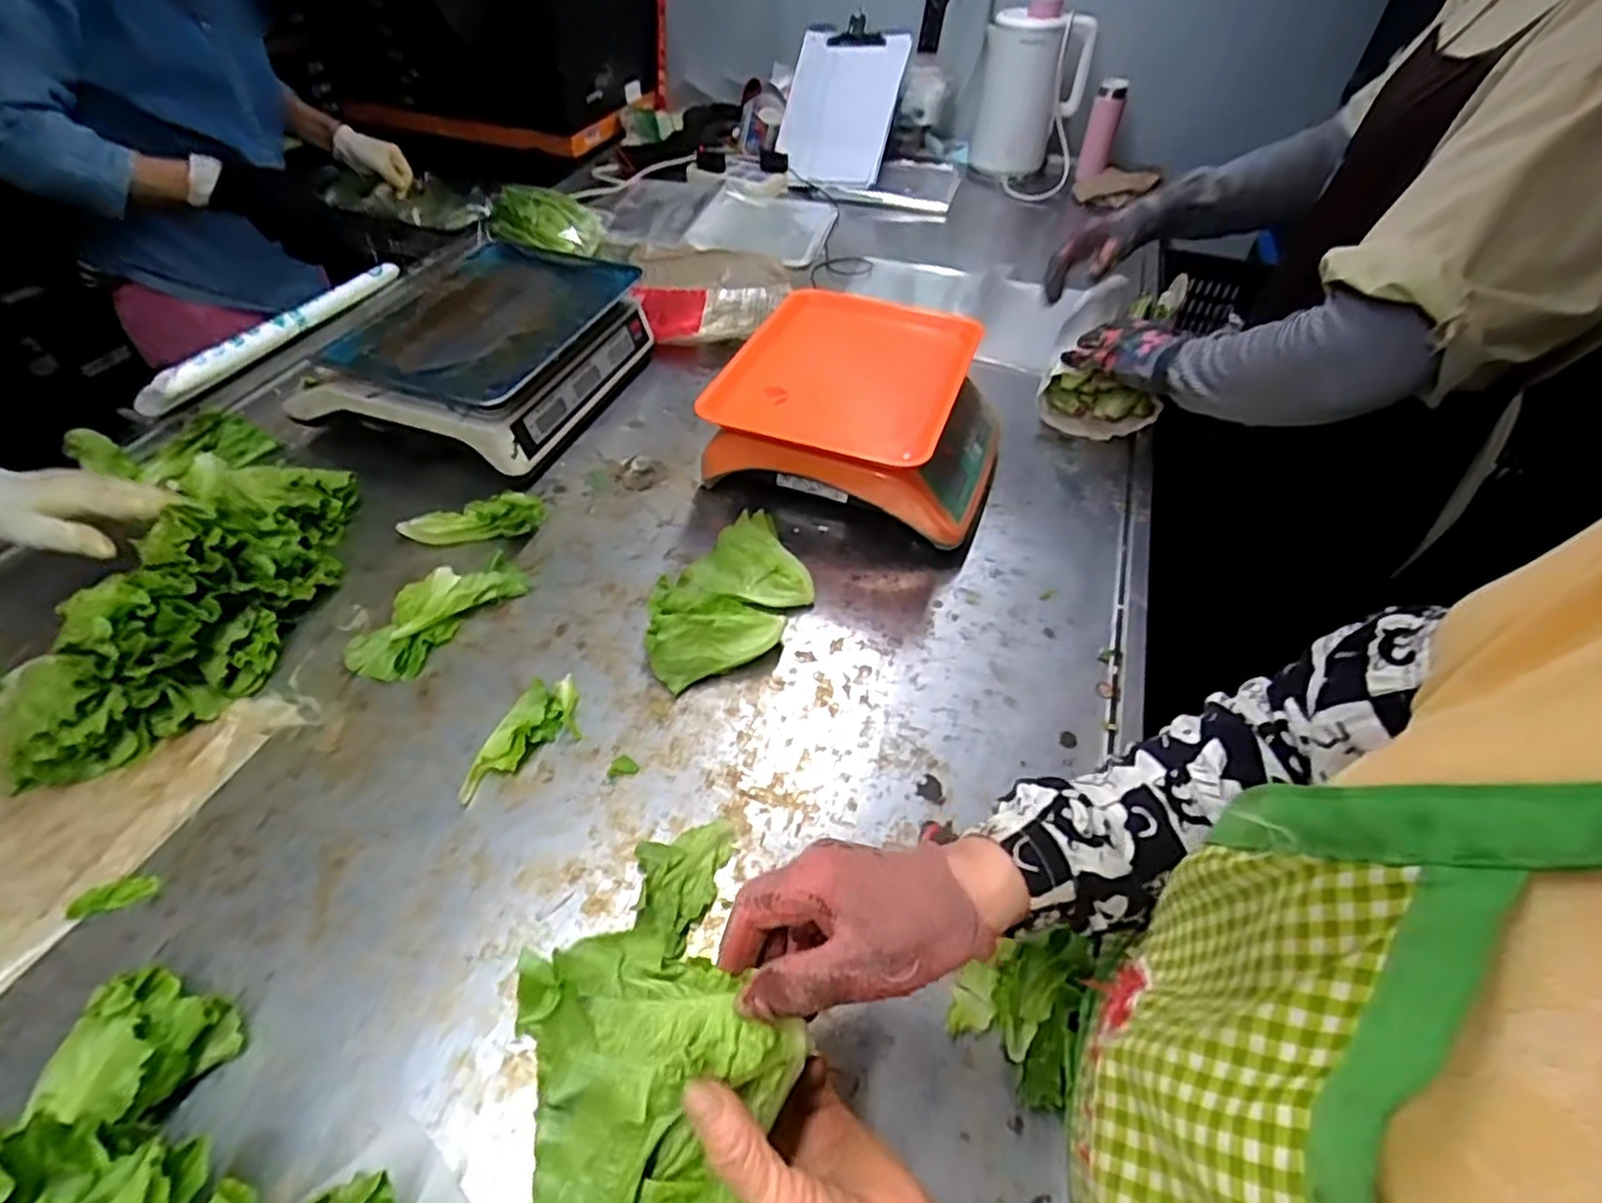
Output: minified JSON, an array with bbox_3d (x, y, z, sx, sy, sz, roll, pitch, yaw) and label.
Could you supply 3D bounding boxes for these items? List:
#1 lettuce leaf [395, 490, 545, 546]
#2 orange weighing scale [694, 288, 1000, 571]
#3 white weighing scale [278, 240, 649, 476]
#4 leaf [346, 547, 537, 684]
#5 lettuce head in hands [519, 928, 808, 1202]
[{"bbox_3d":[-0.335,-0.082,0.725,0.139,0.042,0.036,-2,47,-4],"label":"lettuce leaf"},{"bbox_3d":[0.072,-0.209,0.777,0.296,0.162,0.299,13,48,10],"label":"orange weighing scale"},{"bbox_3d":[-0.388,-0.304,0.883,0.291,0.112,0.341,14,48,11],"label":"white weighing scale"},{"bbox_3d":[-0.335,0.003,0.653,0.079,0.033,0.158,29,53,23],"label":"leaf"},{"bbox_3d":[-0.054,0.228,0.305,0.114,0.048,0.170,-10,49,-12],"label":"lettuce head in hands"}]

